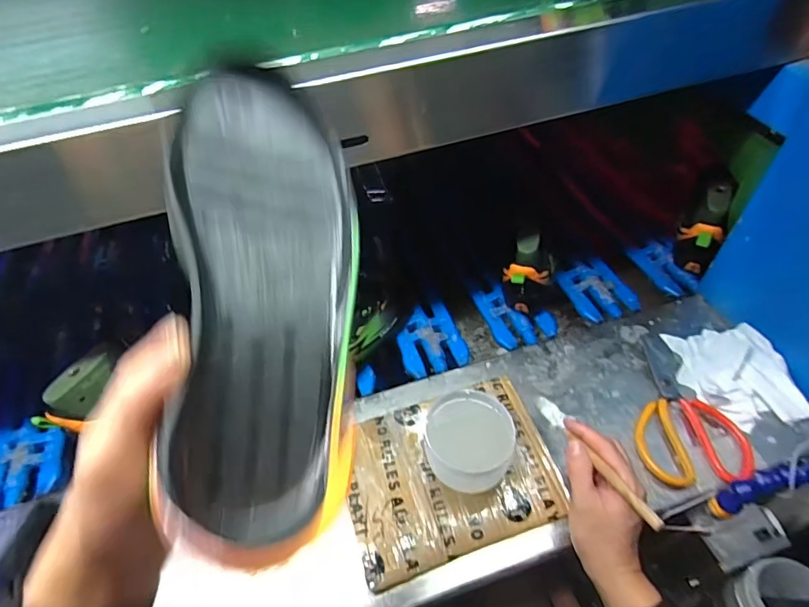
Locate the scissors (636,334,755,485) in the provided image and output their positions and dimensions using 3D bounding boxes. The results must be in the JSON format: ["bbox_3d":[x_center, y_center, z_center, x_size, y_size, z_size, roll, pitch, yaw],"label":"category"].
[{"bbox_3d":[0.321,0.121,0.586,0.123,0.018,0.202,-10,51,-5],"label":"scissors"}]

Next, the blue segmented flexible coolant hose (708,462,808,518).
[{"bbox_3d":[0.371,0.175,0.465,0.145,0.034,0.025,-35,43,30],"label":"blue segmented flexible coolant hose"}]

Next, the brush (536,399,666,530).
[{"bbox_3d":[0.188,0.150,0.484,0.014,0.018,0.188,-19,30,-12],"label":"brush"}]

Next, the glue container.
[{"bbox_3d":[0.072,0.151,0.523,0.089,0.073,0.087,-1,51,2],"label":"glue container"}]

